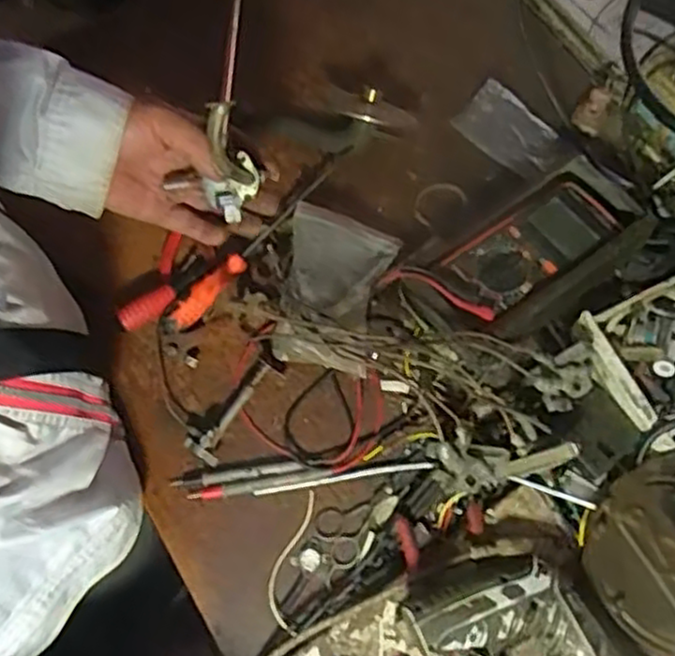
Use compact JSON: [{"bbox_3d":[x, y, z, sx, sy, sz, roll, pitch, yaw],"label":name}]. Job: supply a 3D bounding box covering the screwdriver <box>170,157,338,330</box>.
[{"bbox_3d":[-0.068,-0.089,0.689,0.024,0.022,0.244,38,74,14],"label":"screwdriver"}]

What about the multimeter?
[{"bbox_3d":[0.167,-0.069,0.663,0.174,0.044,0.086,-33,72,-11],"label":"multimeter"}]

